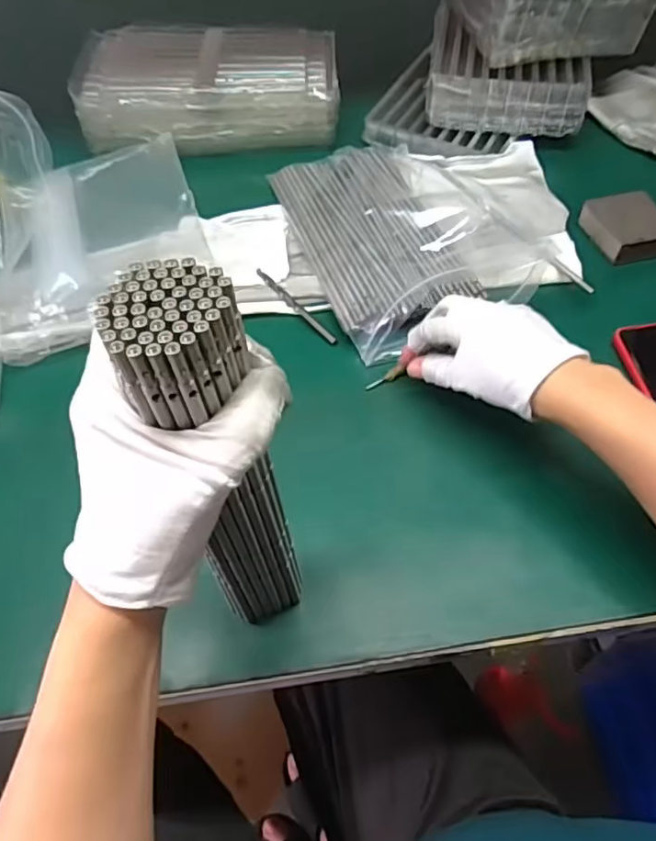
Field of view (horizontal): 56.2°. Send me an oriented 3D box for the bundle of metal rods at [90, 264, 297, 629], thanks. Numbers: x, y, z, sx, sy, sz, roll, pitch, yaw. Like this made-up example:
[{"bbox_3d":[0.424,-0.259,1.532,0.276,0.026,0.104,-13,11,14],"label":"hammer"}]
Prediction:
[{"bbox_3d":[-0.047,0.031,0.296,0.044,0.235,0.042,-24,55,-14],"label":"bundle of metal rods"}]

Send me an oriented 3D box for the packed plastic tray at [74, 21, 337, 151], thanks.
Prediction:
[{"bbox_3d":[-0.135,-0.400,0.720,0.296,0.063,0.178,2,56,3],"label":"packed plastic tray"}]

